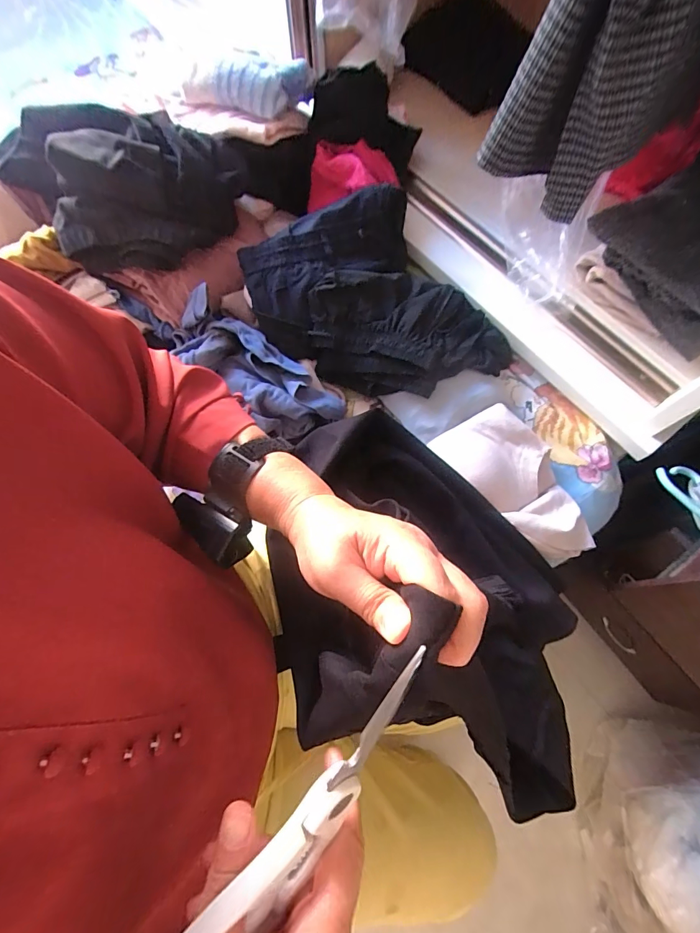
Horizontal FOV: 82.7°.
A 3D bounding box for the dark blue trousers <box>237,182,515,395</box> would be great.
[{"bbox_3d":[0.036,-0.252,0.623,0.309,0.096,0.376,-35,74,-12],"label":"dark blue trousers"}]

